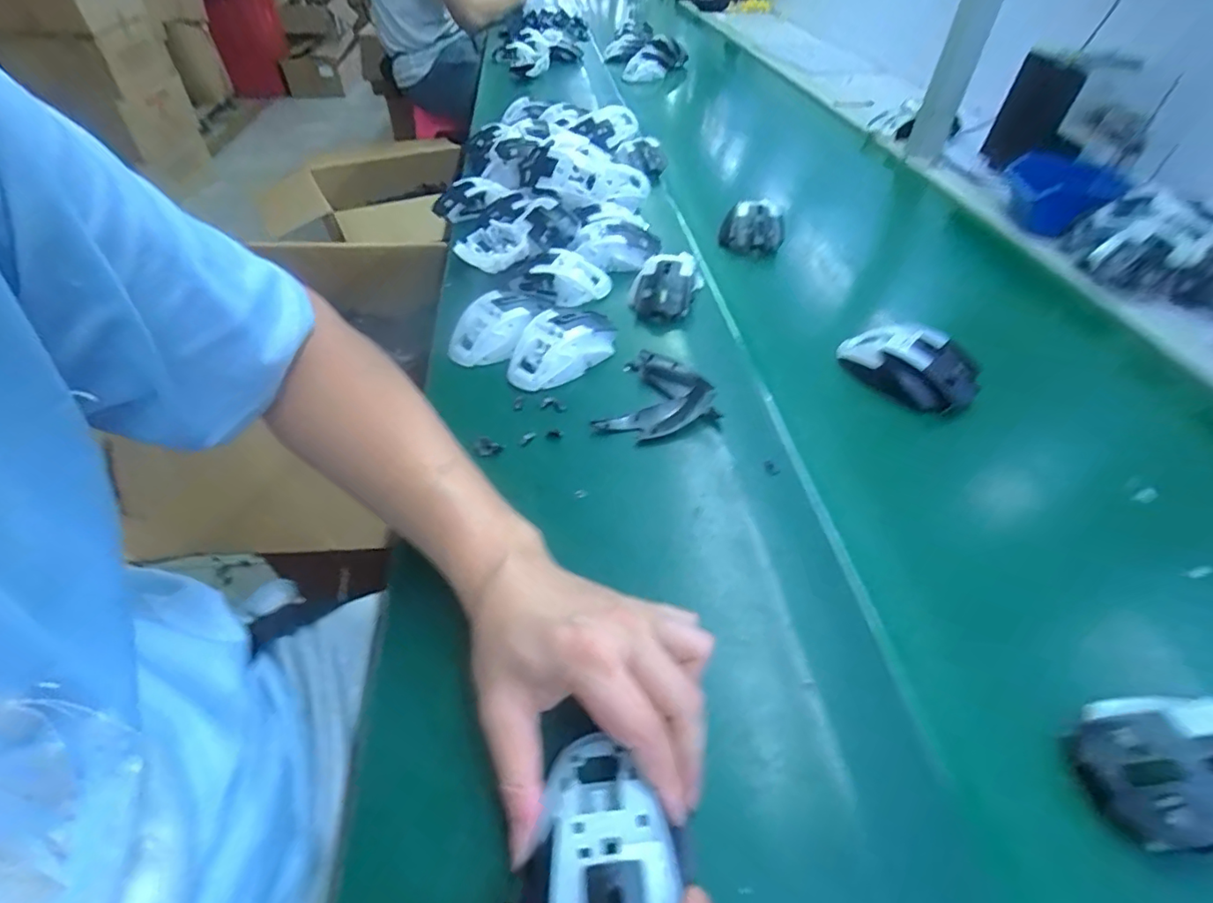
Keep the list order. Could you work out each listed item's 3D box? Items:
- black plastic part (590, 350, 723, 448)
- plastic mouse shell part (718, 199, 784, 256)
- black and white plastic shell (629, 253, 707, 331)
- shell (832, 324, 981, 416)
[{"bbox_3d":[0.052,-0.040,0.459,0.087,0.023,0.095,19,49,17],"label":"black plastic part"},{"bbox_3d":[0.180,-0.273,0.674,0.072,0.053,0.063,9,47,7],"label":"plastic mouse shell part"},{"bbox_3d":[0.059,-0.174,0.565,0.065,0.038,0.088,19,48,16],"label":"black and white plastic shell"},{"bbox_3d":[0.270,-0.080,0.483,0.060,0.046,0.114,-35,56,-30],"label":"shell"}]

